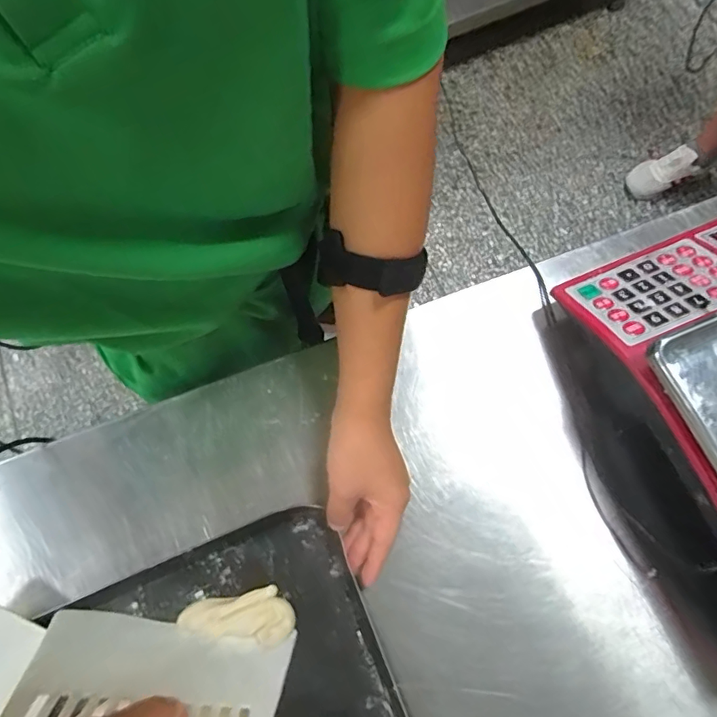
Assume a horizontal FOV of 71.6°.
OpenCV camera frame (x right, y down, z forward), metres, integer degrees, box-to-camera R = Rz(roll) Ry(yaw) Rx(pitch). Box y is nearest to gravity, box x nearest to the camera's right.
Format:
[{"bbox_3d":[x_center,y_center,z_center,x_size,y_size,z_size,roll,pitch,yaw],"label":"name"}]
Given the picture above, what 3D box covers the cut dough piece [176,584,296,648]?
[{"bbox_3d":[-0.090,0.195,0.370,0.082,0.029,0.036,-11,73,-1],"label":"cut dough piece"}]

